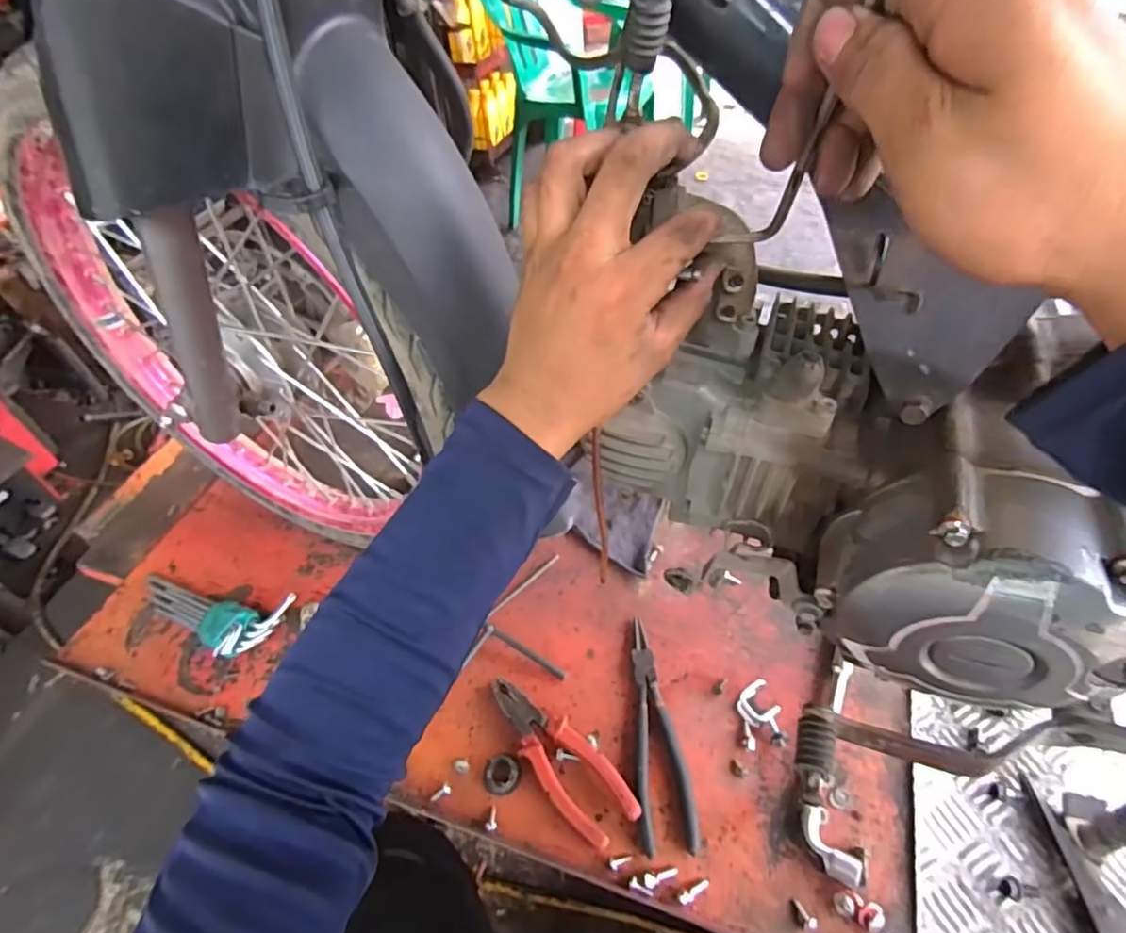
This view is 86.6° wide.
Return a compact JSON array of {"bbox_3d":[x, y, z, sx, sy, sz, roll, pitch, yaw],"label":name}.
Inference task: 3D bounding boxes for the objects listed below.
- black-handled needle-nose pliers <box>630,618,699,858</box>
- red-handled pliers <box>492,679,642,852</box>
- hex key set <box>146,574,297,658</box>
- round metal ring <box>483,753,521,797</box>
[{"bbox_3d":[0.088,0.248,0.576,0.050,0.013,0.211,-5,47,2],"label":"black-handled needle-nose pliers"},{"bbox_3d":[-0.007,0.266,0.562,0.057,0.022,0.179,-32,52,-22],"label":"red-handled pliers"},{"bbox_3d":[-0.430,0.170,0.691,0.206,0.036,0.079,7,49,12],"label":"hex key set"},{"bbox_3d":[-0.057,0.287,0.559,0.033,0.008,0.035,-3,47,3],"label":"round metal ring"}]

